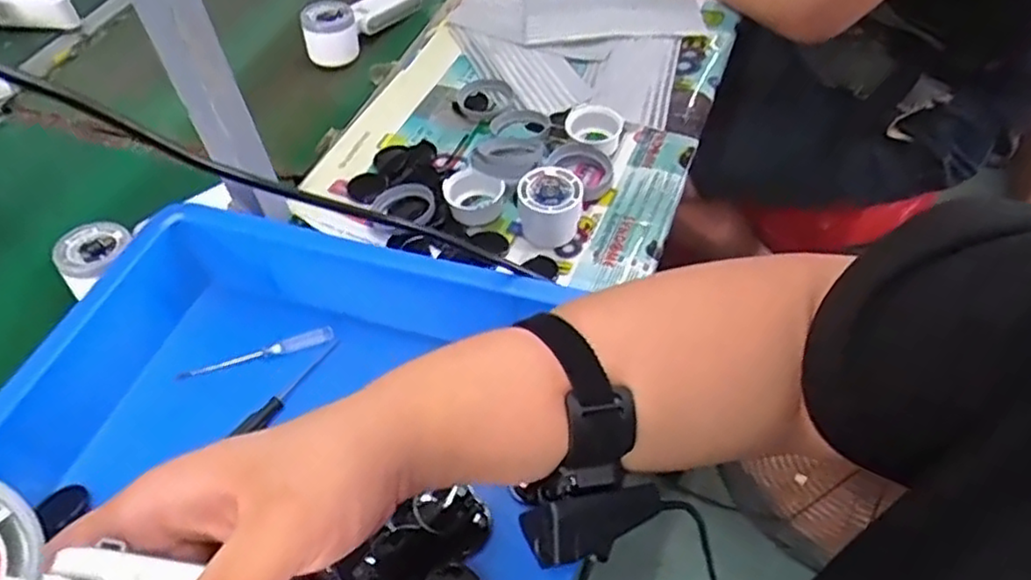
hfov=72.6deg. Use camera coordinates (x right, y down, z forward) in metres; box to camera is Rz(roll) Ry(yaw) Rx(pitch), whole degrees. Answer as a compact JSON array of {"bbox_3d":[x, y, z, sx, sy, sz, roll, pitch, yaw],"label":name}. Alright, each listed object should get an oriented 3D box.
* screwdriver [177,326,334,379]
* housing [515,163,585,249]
[{"bbox_3d":[-0.201,0.050,0.547,0.120,0.012,0.015,-13,51,-6],"label":"screwdriver"},{"bbox_3d":[0.030,-0.071,0.608,0.055,0.048,0.051,-2,51,3],"label":"housing"}]

